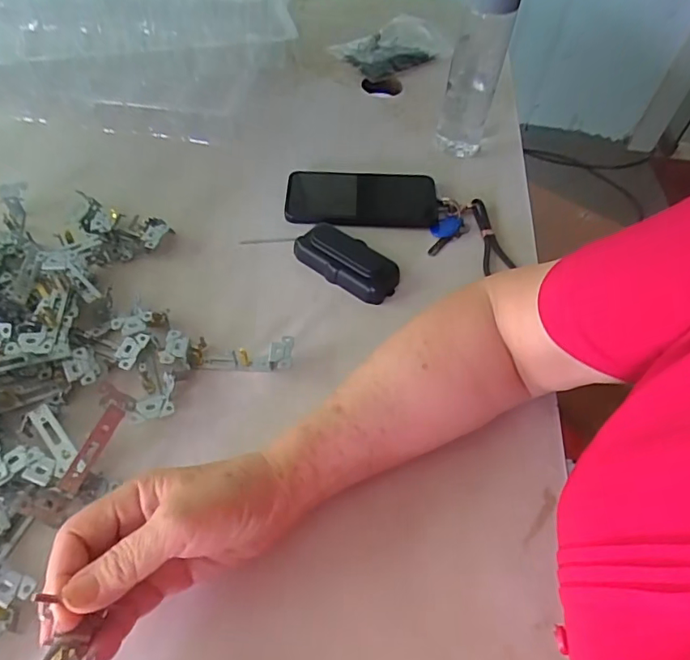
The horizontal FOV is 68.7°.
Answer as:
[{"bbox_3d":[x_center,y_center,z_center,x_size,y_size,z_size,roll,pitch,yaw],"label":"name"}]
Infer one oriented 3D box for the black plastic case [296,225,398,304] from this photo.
[{"bbox_3d":[0.003,-0.070,0.503,0.107,0.027,0.052,34,59,20],"label":"black plastic case"}]

